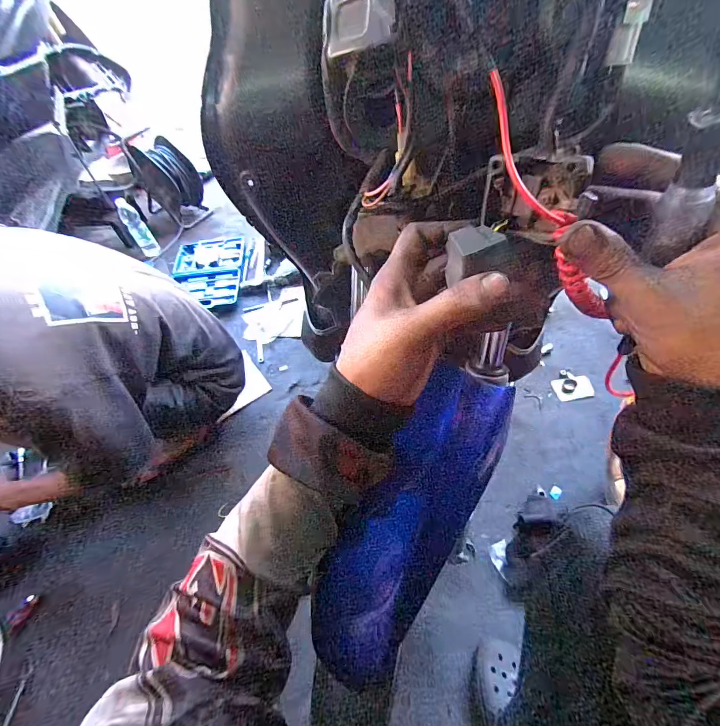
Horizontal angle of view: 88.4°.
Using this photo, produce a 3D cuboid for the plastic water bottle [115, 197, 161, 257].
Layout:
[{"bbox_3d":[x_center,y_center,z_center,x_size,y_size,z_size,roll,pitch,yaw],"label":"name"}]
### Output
[{"bbox_3d":[-0.851,-0.516,1.418,0.068,0.196,0.077,-32,58,-17],"label":"plastic water bottle"}]

